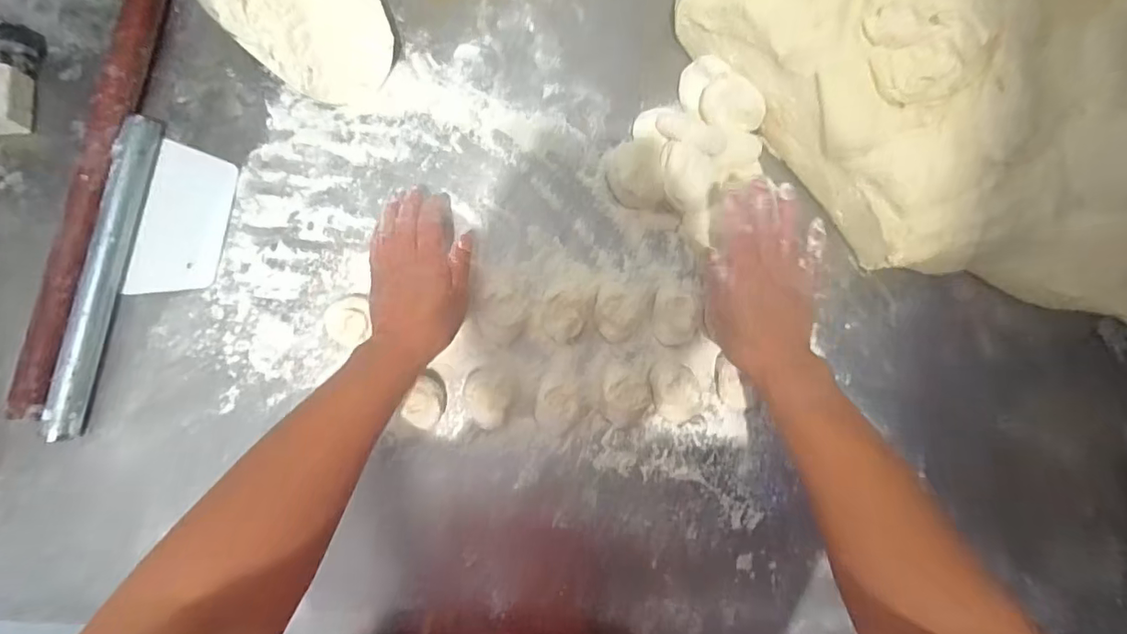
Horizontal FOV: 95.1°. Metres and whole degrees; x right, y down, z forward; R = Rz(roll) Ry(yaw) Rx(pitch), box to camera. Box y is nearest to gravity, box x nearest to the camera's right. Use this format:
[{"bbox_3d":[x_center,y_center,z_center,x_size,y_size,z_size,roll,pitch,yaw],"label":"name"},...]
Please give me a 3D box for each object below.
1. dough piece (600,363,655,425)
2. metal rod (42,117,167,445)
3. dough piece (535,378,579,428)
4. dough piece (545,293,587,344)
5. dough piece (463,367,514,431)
[{"bbox_3d":[0.058,0.072,0.483,0.045,0.028,0.056,-10,84,-5],"label":"dough piece"},{"bbox_3d":[-0.413,-0.040,0.466,0.027,0.022,0.291,10,83,-3],"label":"metal rod"},{"bbox_3d":[-0.006,0.079,0.475,0.037,0.034,0.043,12,83,-2],"label":"dough piece"},{"bbox_3d":[0.001,0.001,0.484,0.042,0.035,0.039,0,83,-4],"label":"dough piece"},{"bbox_3d":[-0.068,0.074,0.474,0.041,0.032,0.052,5,83,-3],"label":"dough piece"}]

